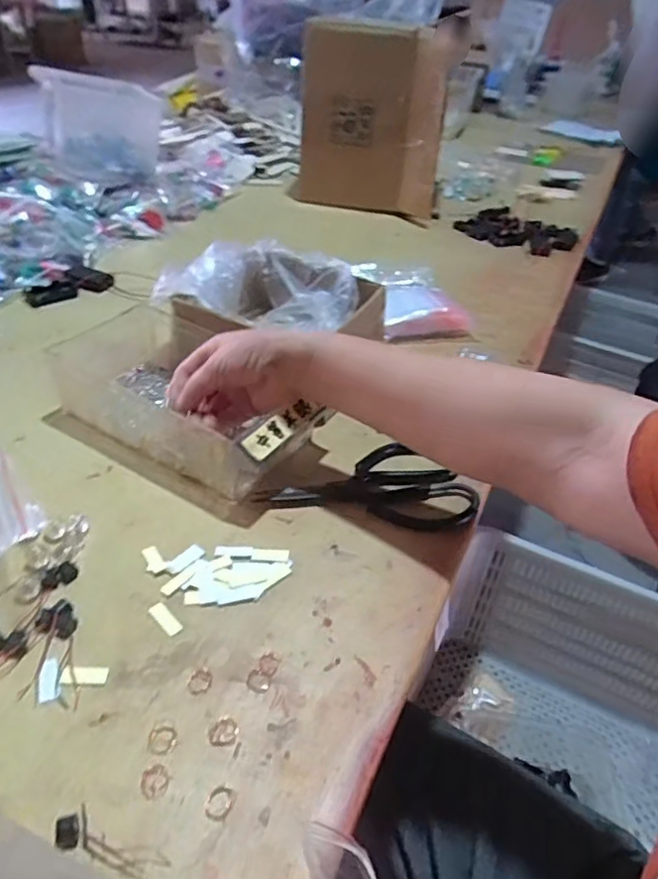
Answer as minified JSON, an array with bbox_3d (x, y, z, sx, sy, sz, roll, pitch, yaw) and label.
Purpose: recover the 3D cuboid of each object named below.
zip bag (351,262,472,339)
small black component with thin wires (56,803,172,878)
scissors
[{"bbox_3d":[0.105,-0.191,0.800,0.119,0.033,0.179,-1,38,-9],"label":"zip bag"},{"bbox_3d":[-0.109,0.202,0.301,0.059,0.006,0.020,20,40,17],"label":"small black component with thin wires"},{"bbox_3d":[0.035,0.037,0.526,0.178,0.012,0.085,9,38,3],"label":"scissors"}]

